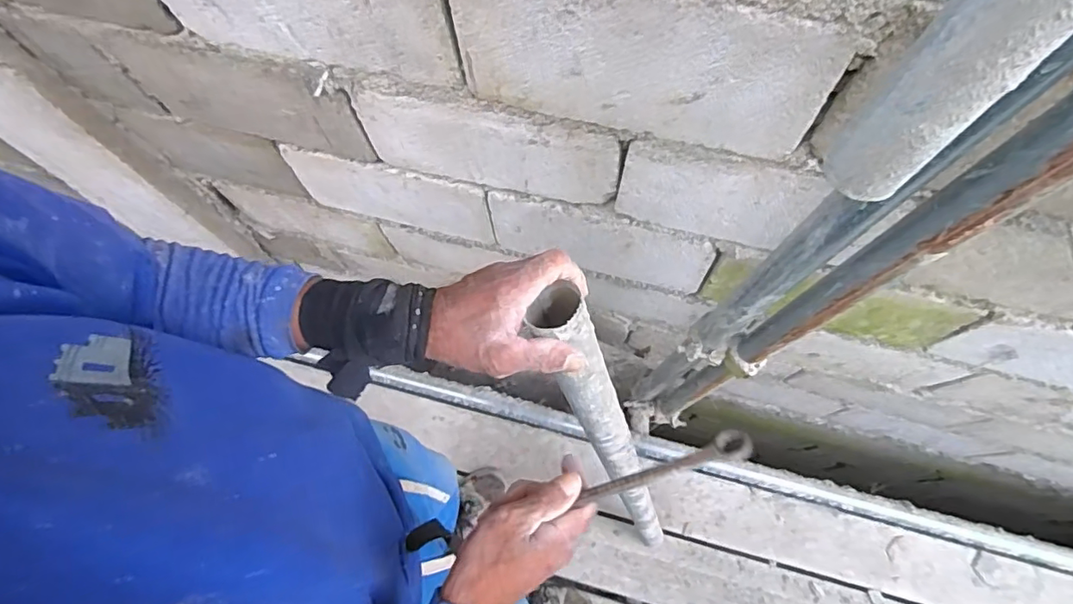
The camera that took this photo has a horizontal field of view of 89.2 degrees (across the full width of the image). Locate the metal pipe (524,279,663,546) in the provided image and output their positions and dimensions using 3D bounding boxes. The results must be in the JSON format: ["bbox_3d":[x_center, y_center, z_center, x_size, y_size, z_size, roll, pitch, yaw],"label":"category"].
[{"bbox_3d":[0.124,0.248,0.783,0.048,0.932,0.056,-44,57,-13],"label":"metal pipe"}]

